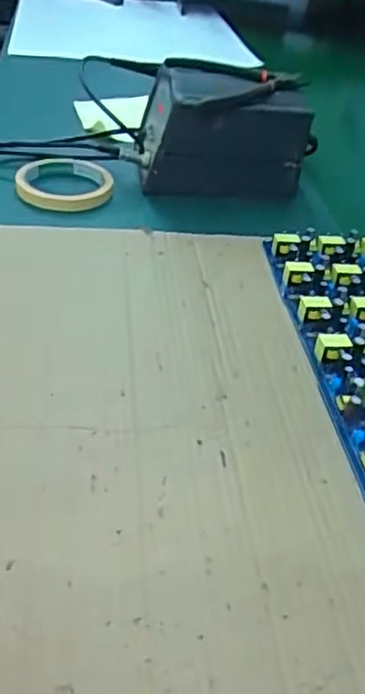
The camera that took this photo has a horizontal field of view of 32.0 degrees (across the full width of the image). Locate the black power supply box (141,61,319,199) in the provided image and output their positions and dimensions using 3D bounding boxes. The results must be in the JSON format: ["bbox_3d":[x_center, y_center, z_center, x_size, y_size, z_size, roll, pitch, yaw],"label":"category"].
[{"bbox_3d":[0.043,-0.226,0.672,0.171,0.103,0.086,3,39,-5],"label":"black power supply box"}]

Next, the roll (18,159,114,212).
[{"bbox_3d":[-0.121,-0.168,0.650,0.092,0.015,0.092,5,38,-4],"label":"roll"}]

